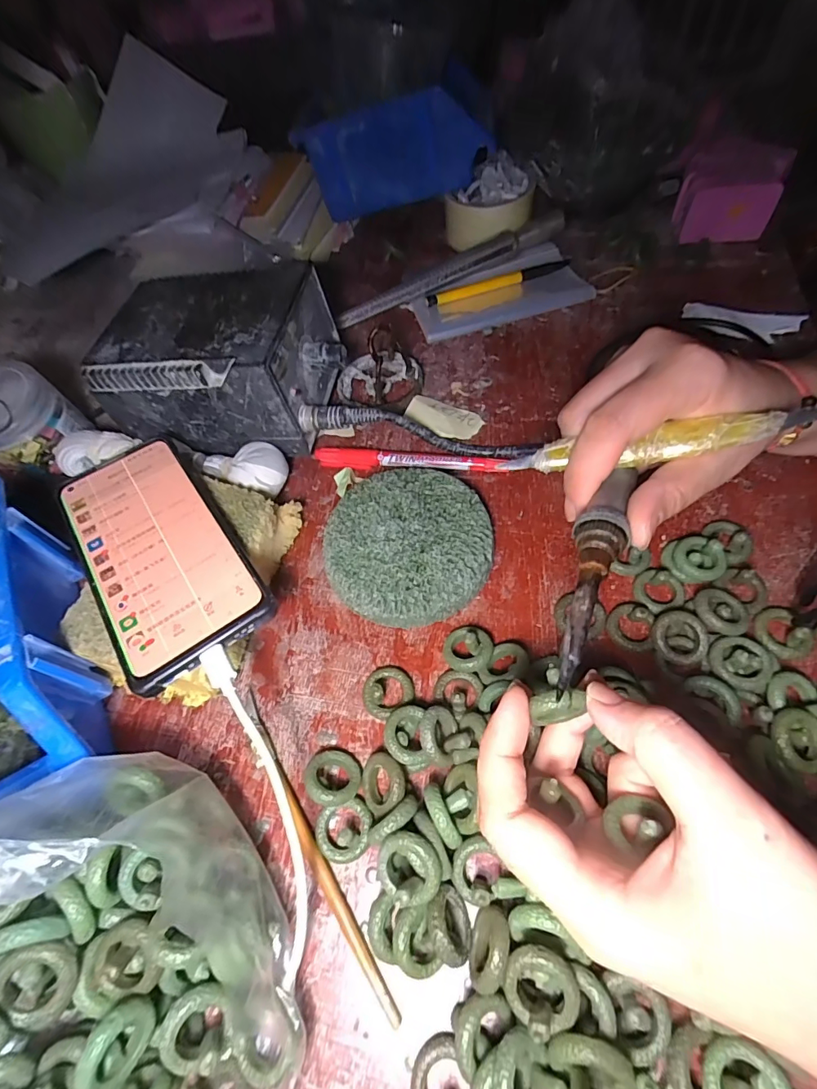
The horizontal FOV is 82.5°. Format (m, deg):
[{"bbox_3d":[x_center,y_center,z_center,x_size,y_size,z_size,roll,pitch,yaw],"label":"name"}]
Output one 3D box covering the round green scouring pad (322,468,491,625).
[{"bbox_3d":[-0.001,-0.002,0.288,0.098,0.021,0.099,-2,59,4],"label":"round green scouring pad"}]

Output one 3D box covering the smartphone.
[{"bbox_3d":[-0.141,0.000,0.259,0.077,0.013,0.161,-34,63,-14],"label":"smartphone"}]

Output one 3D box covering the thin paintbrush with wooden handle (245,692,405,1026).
[{"bbox_3d":[-0.049,0.139,0.222,0.009,0.006,0.153,-32,62,-13],"label":"thin paintbrush with wooden handle"}]

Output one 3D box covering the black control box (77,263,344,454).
[{"bbox_3d":[-0.130,-0.134,0.338,0.146,0.081,0.114,4,60,8],"label":"black control box"}]

